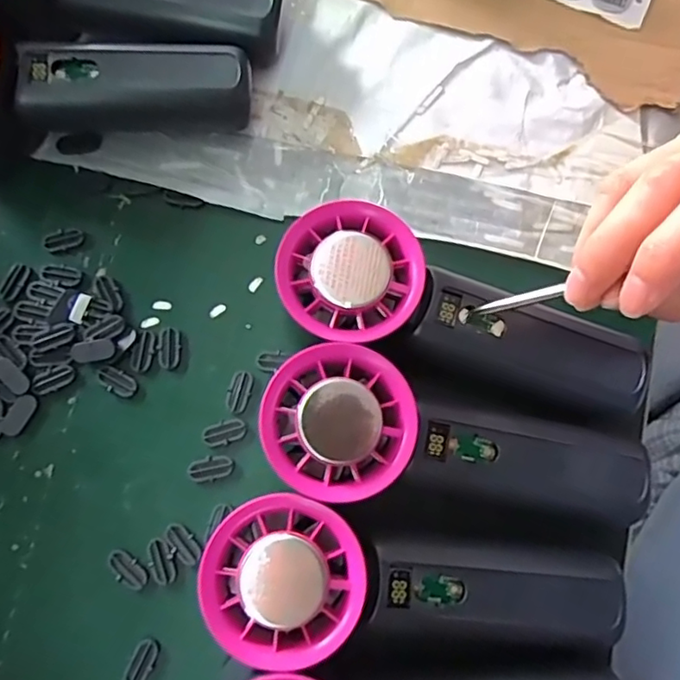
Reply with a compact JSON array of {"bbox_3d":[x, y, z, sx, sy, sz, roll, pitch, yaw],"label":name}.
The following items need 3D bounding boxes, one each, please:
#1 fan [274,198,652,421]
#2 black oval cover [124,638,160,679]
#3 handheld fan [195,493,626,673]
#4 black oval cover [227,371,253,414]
[{"bbox_3d":[0.053,-0.010,0.253,0.156,0.050,0.059,13,77,3],"label":"fan"},{"bbox_3d":[-0.082,0.133,0.249,0.010,0.004,0.019,18,78,4],"label":"black oval cover"},{"bbox_3d":[0.029,0.094,0.232,0.152,0.052,0.052,7,77,2],"label":"handheld fan"},{"bbox_3d":[-0.045,0.023,0.273,0.009,0.004,0.019,12,77,3],"label":"black oval cover"}]

